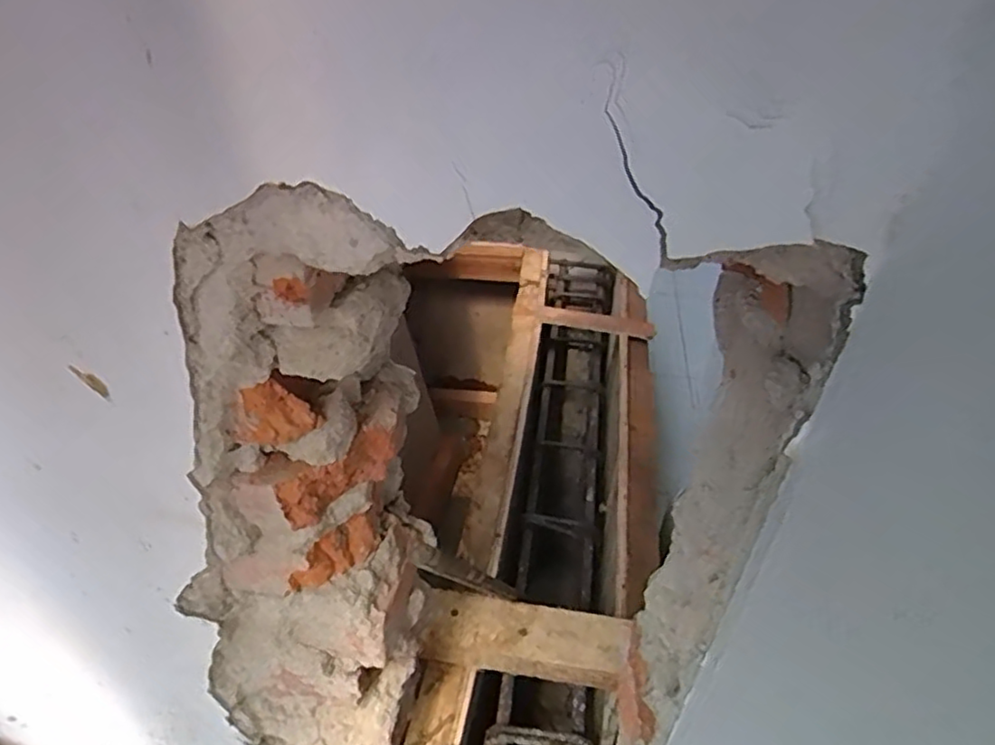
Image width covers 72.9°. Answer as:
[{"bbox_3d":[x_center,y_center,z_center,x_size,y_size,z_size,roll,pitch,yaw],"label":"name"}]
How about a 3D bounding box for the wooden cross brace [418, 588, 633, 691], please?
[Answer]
[{"bbox_3d":[0.029,0.254,0.638,0.194,0.035,0.062,8,39,6],"label":"wooden cross brace"}]

